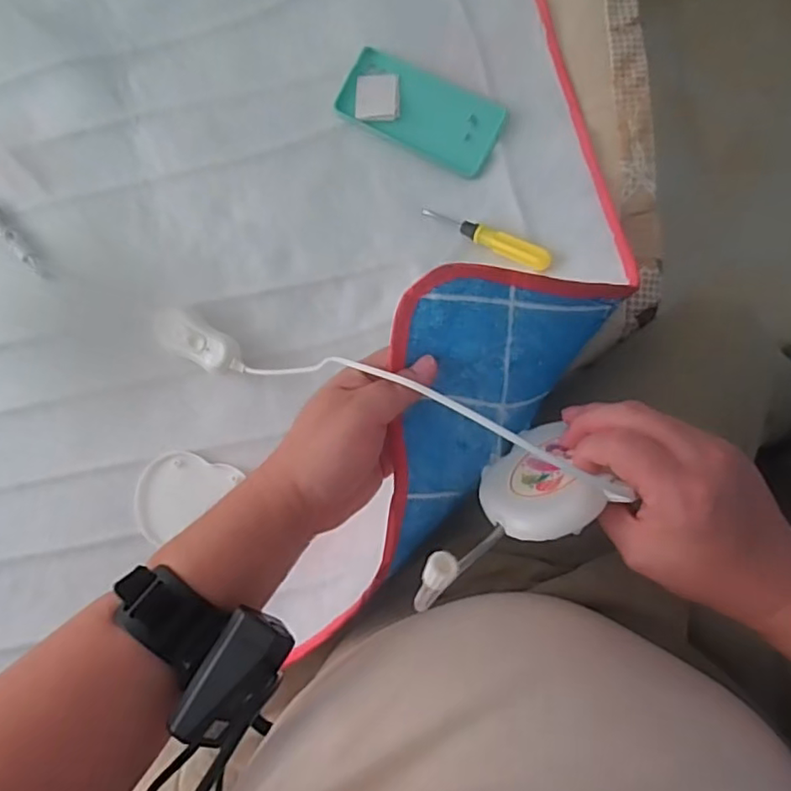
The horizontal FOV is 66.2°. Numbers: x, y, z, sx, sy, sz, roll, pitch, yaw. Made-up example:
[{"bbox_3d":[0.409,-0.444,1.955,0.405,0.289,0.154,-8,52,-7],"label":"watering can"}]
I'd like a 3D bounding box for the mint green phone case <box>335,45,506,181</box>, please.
[{"bbox_3d":[0.025,-0.276,0.588,0.158,0.008,0.076,28,85,7],"label":"mint green phone case"}]

